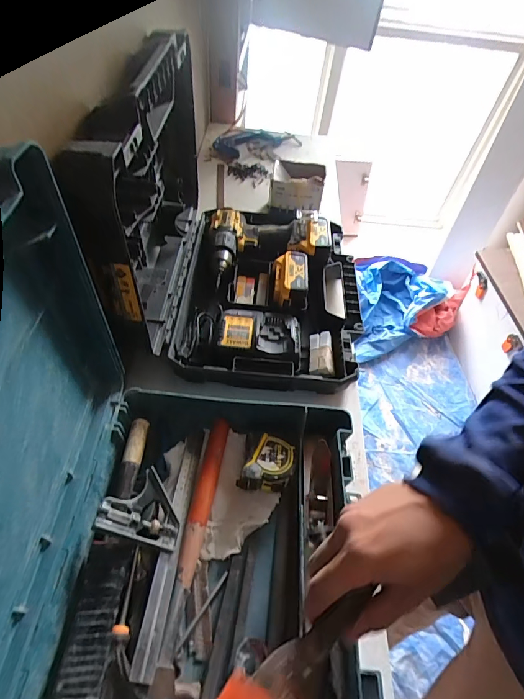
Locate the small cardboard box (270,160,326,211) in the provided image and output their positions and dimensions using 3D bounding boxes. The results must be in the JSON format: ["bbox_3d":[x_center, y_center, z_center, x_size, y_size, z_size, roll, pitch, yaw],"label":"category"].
[{"bbox_3d":[0.085,-0.397,0.920,0.123,0.074,0.098,8,52,0],"label":"small cardboard box"}]

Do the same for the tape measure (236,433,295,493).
[{"bbox_3d":[0.011,0.167,0.543,0.061,0.036,0.081,22,54,11],"label":"tape measure"}]

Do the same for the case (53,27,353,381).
[{"bbox_3d":[-0.007,-0.220,0.622,0.391,0.378,0.436,6,52,-2],"label":"case"}]

